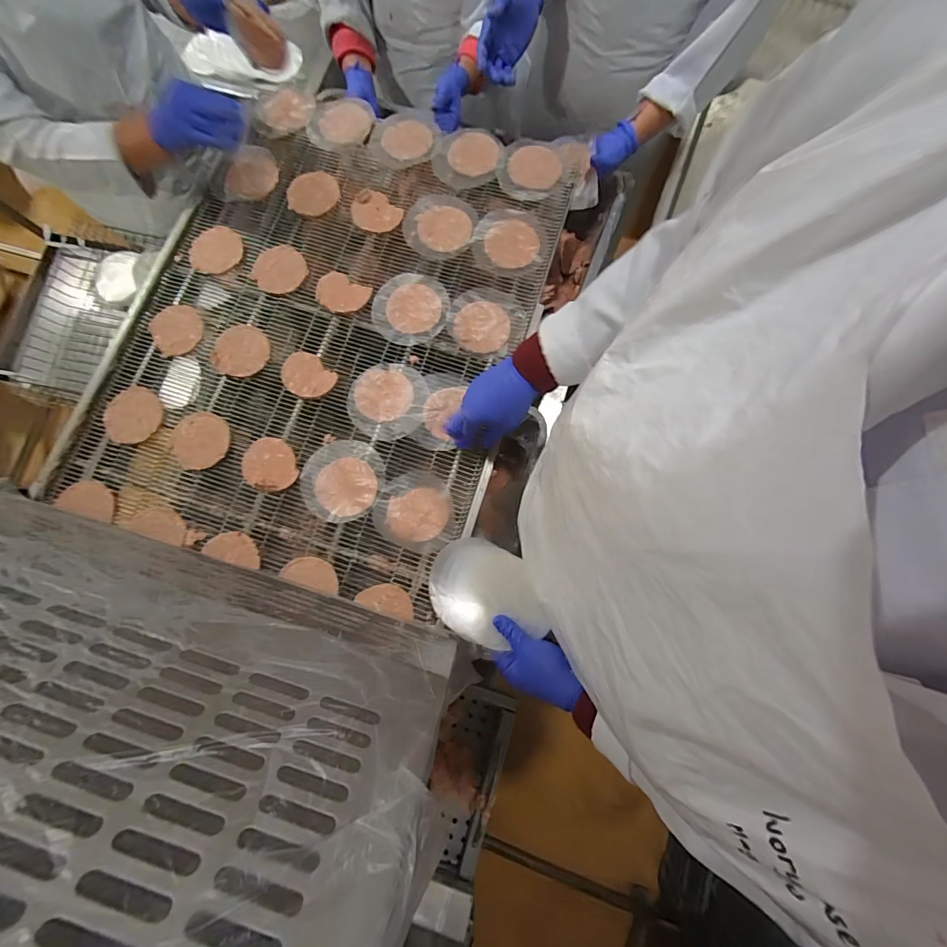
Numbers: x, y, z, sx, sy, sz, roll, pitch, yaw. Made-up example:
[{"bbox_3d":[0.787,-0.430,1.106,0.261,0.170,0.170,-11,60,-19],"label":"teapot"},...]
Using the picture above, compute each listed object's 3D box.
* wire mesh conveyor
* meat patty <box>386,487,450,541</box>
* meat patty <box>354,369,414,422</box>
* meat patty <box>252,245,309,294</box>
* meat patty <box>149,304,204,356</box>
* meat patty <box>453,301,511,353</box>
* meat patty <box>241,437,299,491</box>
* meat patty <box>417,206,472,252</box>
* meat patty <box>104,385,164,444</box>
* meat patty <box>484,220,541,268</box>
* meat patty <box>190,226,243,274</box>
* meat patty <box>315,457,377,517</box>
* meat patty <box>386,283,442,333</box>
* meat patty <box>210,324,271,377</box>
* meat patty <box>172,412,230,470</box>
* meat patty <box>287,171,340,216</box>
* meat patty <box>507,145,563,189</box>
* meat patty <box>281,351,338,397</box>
[{"bbox_3d":[-0.226,-0.256,0.643,0.609,0.025,0.789,17,80,5],"label":"wire mesh conveyor"},{"bbox_3d":[-0.079,0.059,0.575,0.086,0.008,0.072,-15,79,-2],"label":"meat patty"},{"bbox_3d":[-0.137,-0.121,0.611,0.085,0.006,0.082,0,79,2],"label":"meat patty"},{"bbox_3d":[-0.319,-0.335,0.657,0.083,0.007,0.082,-29,79,-4],"label":"meat patty"},{"bbox_3d":[-0.474,-0.231,0.640,0.082,0.004,0.089,-35,80,-5],"label":"meat patty"},{"bbox_3d":[0.013,-0.230,0.625,0.085,0.007,0.081,0,79,2],"label":"meat patty"},{"bbox_3d":[-0.302,-0.013,0.592,0.082,0.012,0.073,44,83,9],"label":"meat patty"},{"bbox_3d":[-0.047,-0.406,0.660,0.086,0.005,0.083,0,79,2],"label":"meat patty"},{"bbox_3d":[-0.522,-0.089,0.613,0.089,0.004,0.086,0,79,2],"label":"meat patty"},{"bbox_3d":[0.063,-0.374,0.650,0.087,0.006,0.083,0,79,2],"label":"meat patty"},{"bbox_3d":[-0.432,-0.377,0.672,0.088,0.009,0.091,0,79,2],"label":"meat patty"},{"bbox_3d":[-0.185,0.018,0.583,0.084,0.011,0.084,0,79,2],"label":"meat patty"},{"bbox_3d":[-0.095,-0.265,0.637,0.085,0.004,0.081,0,79,2],"label":"meat patty"},{"bbox_3d":[-0.366,-0.195,0.630,0.090,0.005,0.086,0,79,2],"label":"meat patty"},{"bbox_3d":[-0.411,-0.050,0.603,0.082,0.004,0.085,0,79,2],"label":"meat patty"},{"bbox_3d":[-0.275,-0.482,0.687,0.088,0.006,0.088,0,79,2],"label":"meat patty"},{"bbox_3d":[0.106,-0.524,0.677,0.095,0.008,0.088,0,79,2],"label":"meat patty"},{"bbox_3d":[-0.260,-0.152,0.623,0.087,0.004,0.067,44,83,9],"label":"meat patty"}]

